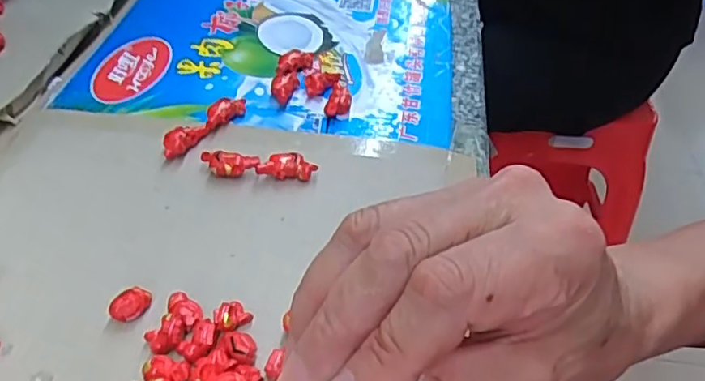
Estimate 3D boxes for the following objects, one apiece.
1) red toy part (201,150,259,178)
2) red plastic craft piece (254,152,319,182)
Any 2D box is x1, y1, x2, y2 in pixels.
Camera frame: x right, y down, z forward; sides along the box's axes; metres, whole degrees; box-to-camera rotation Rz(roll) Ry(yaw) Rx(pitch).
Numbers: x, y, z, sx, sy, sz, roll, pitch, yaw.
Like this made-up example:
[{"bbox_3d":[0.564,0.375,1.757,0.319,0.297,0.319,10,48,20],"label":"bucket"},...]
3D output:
[{"bbox_3d":[-0.081,-0.016,0.385,0.038,0.015,0.015,14,43,8],"label":"red toy part"},{"bbox_3d":[-0.042,-0.015,0.386,0.038,0.016,0.012,-1,43,-7],"label":"red plastic craft piece"}]

